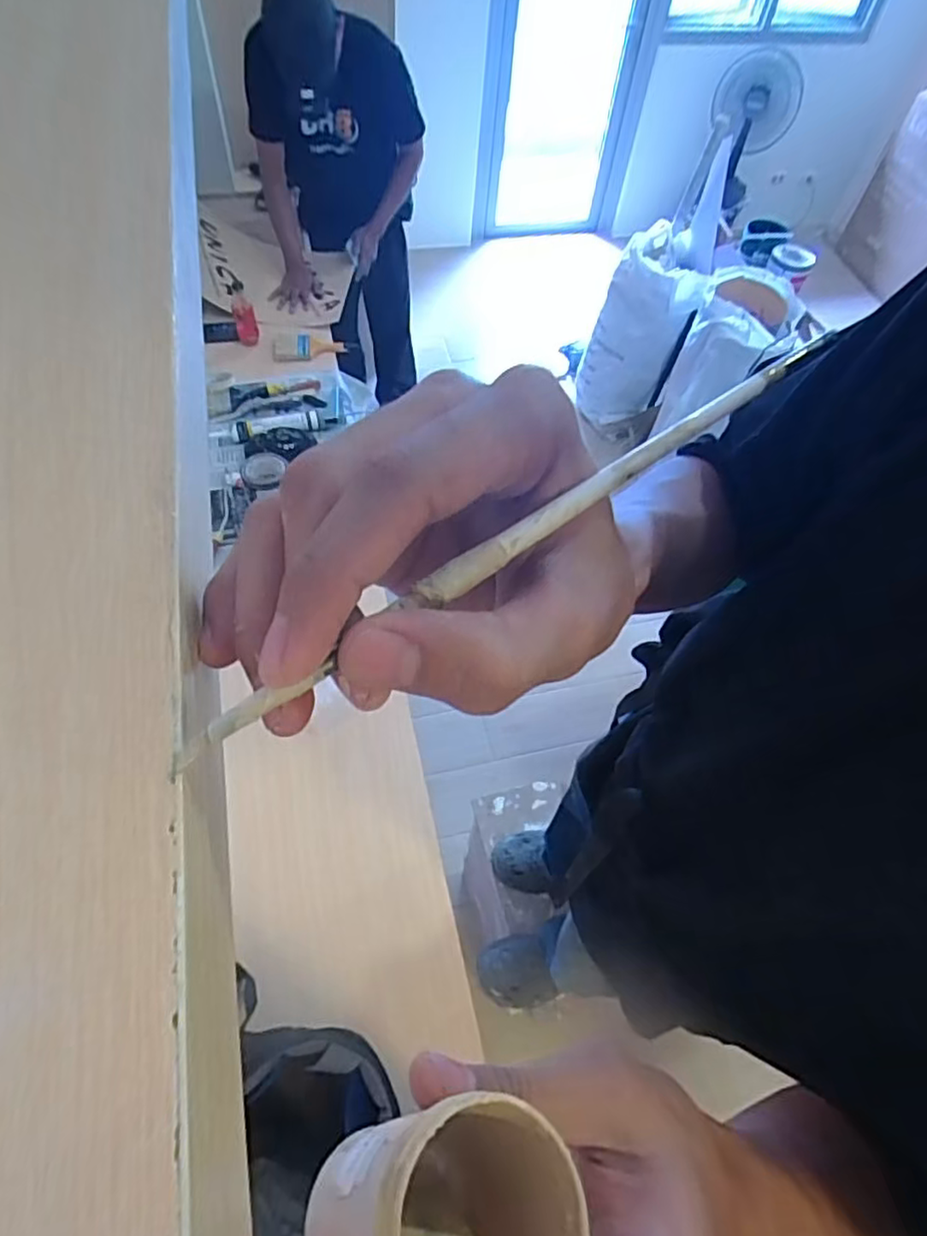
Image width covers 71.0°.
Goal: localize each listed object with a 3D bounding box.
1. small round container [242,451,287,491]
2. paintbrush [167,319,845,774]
[{"bbox_3d":[-0.454,-0.330,1.470,0.096,0.040,0.103,2,58,-3],"label":"small round container"},{"bbox_3d":[0.021,-0.024,0.151,0.188,0.005,0.005,-34,66,-19],"label":"paintbrush"}]

